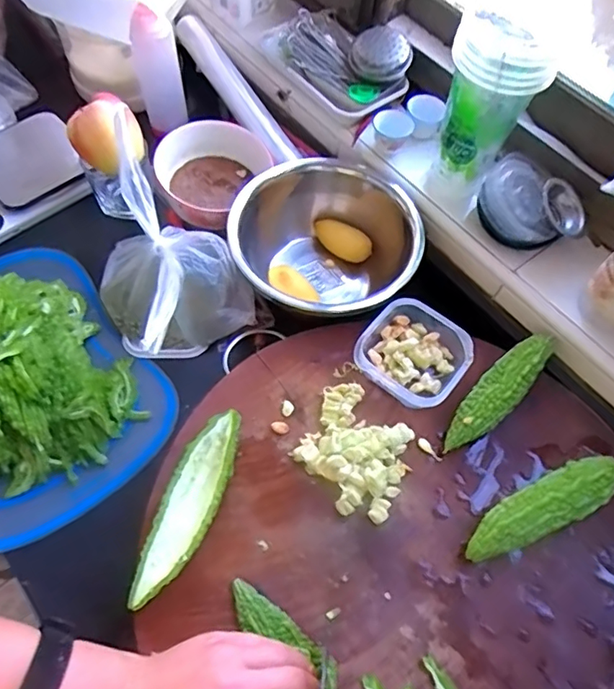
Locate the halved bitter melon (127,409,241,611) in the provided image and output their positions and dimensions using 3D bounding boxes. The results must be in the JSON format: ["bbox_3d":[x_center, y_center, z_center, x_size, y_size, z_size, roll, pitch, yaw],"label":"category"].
[{"bbox_3d":[-0.092,0.126,0.423,0.044,0.023,0.152,18,62,6],"label":"halved bitter melon"}]

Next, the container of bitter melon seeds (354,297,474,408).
[{"bbox_3d":[0.102,0.004,0.496,0.090,0.035,0.092,36,65,14],"label":"container of bitter melon seeds"}]

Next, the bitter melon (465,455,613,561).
[{"bbox_3d":[0.187,0.130,0.429,0.145,0.038,0.041,-23,66,-15],"label":"bitter melon"}]

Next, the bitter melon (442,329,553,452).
[{"bbox_3d":[0.170,0.042,0.476,0.036,0.036,0.143,41,67,17],"label":"bitter melon"}]

